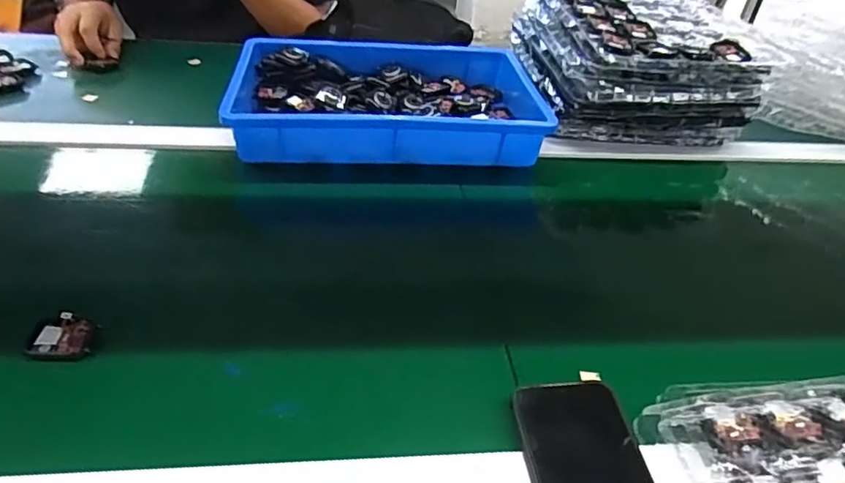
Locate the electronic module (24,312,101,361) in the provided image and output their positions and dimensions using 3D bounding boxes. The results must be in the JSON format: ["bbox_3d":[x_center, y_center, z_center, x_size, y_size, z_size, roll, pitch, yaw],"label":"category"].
[{"bbox_3d":[-0.268,0.072,0.428,0.041,0.012,0.040,1,39,-7],"label":"electronic module"}]

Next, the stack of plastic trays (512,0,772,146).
[{"bbox_3d":[0.293,-0.256,0.809,0.284,0.130,0.261,0,39,-9],"label":"stack of plastic trays"}]

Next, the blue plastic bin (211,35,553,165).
[{"bbox_3d":[-0.043,-0.186,0.730,0.368,0.052,0.245,0,39,-9],"label":"blue plastic bin"}]

